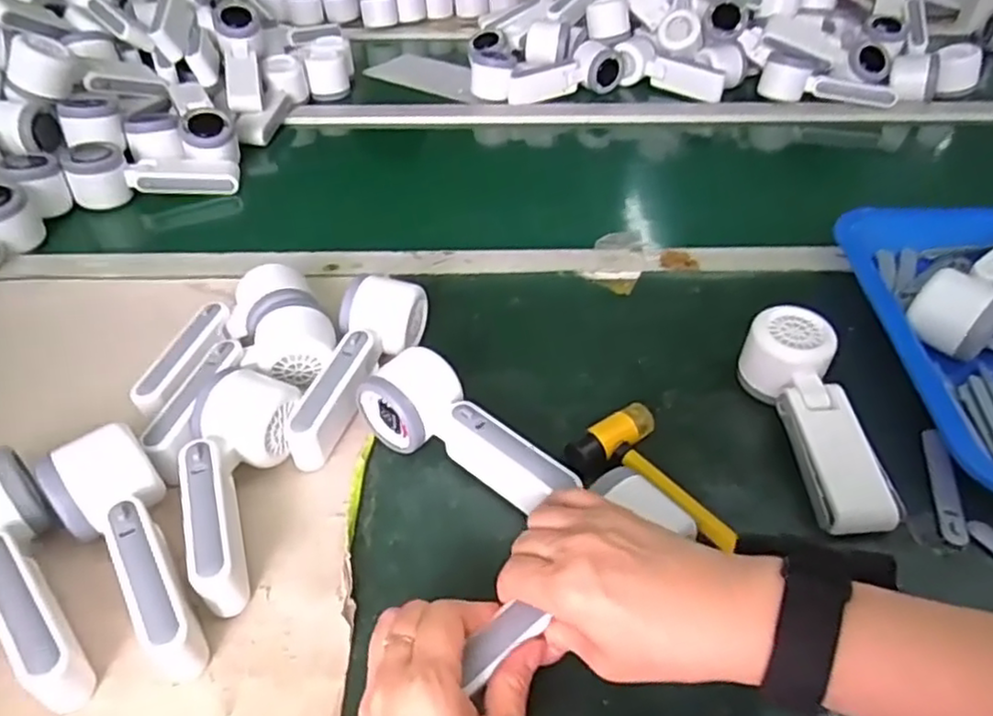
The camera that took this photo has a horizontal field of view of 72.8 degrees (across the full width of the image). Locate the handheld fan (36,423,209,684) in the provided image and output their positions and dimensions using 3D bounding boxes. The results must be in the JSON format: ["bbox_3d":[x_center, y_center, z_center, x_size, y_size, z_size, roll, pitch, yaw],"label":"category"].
[{"bbox_3d":[-0.198,0.107,0.381,0.054,0.052,0.151,-33,51,-31],"label":"handheld fan"}]

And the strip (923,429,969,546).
[{"bbox_3d":[0.293,0.082,0.439,0.014,0.009,0.091,10,43,12],"label":"strip"}]

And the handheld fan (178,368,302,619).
[{"bbox_3d":[-0.158,0.078,0.419,0.066,0.046,0.154,-9,42,-9],"label":"handheld fan"}]

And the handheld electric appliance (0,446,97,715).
[{"bbox_3d":[-0.261,0.120,0.373,0.165,0.055,0.055,33,52,32],"label":"handheld electric appliance"}]

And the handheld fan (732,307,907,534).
[{"bbox_3d":[0.216,0.038,0.458,0.060,0.055,0.158,-2,42,-2],"label":"handheld fan"}]

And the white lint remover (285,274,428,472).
[{"bbox_3d":[-0.095,0.009,0.492,0.064,0.056,0.158,6,42,7],"label":"white lint remover"}]

